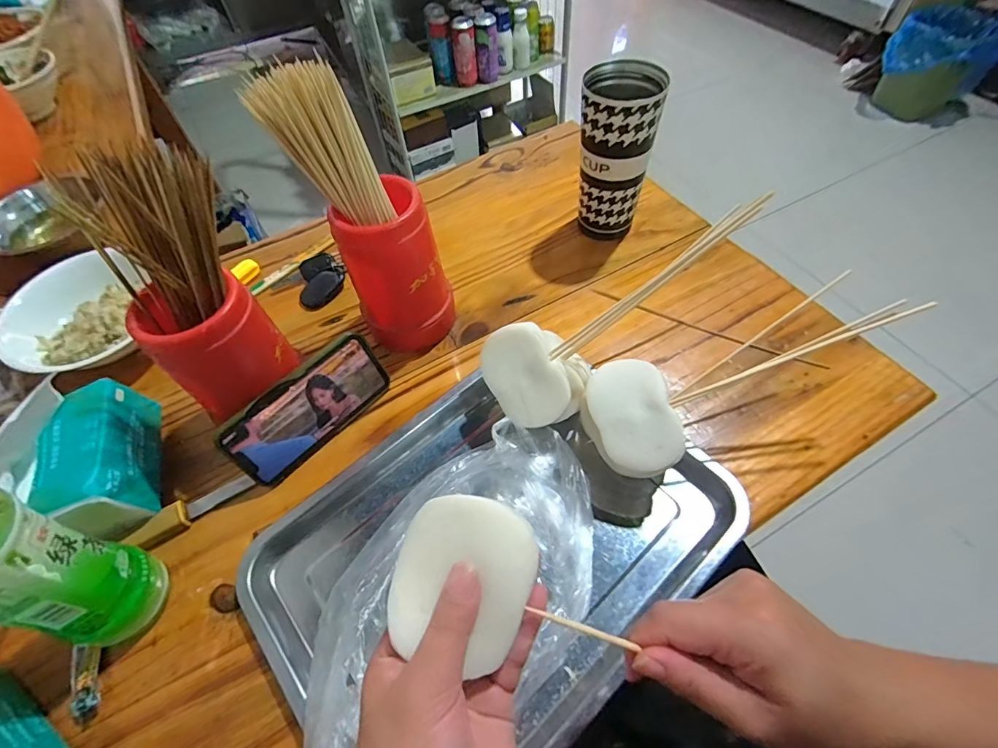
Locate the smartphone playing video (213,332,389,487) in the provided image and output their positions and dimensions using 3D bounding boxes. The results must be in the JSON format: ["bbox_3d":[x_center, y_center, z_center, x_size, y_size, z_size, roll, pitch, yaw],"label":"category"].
[{"bbox_3d":[-0.168,0.031,0.418,0.145,0.076,0.011,-44,40,-23],"label":"smartphone playing video"}]

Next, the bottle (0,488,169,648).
[{"bbox_3d":[-0.300,0.117,0.281,0.070,0.215,0.068,11,58,11],"label":"bottle"}]

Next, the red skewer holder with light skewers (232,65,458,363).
[{"bbox_3d":[-0.104,-0.124,0.404,0.095,0.243,0.093,-34,61,-17],"label":"red skewer holder with light skewers"}]

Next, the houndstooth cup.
[{"bbox_3d":[0.127,-0.233,0.511,0.077,0.172,0.067,10,58,11],"label":"houndstooth cup"}]

